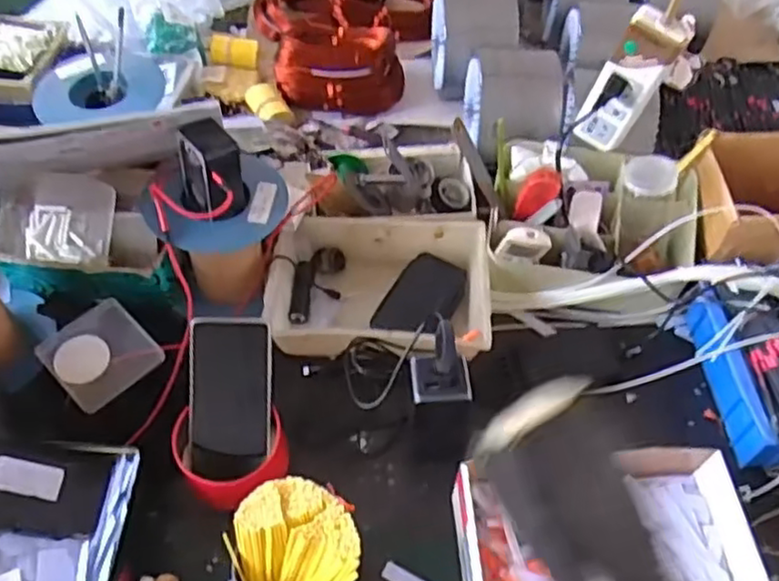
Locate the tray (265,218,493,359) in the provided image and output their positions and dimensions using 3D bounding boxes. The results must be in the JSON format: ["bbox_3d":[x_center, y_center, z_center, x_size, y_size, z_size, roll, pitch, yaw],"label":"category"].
[{"bbox_3d":[-0.011,0.001,0.784,0.244,0.060,0.186,4,54,2],"label":"tray"}]

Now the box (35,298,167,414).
[{"bbox_3d":[-0.306,0.064,0.717,0.110,0.017,0.098,39,62,24],"label":"box"}]

